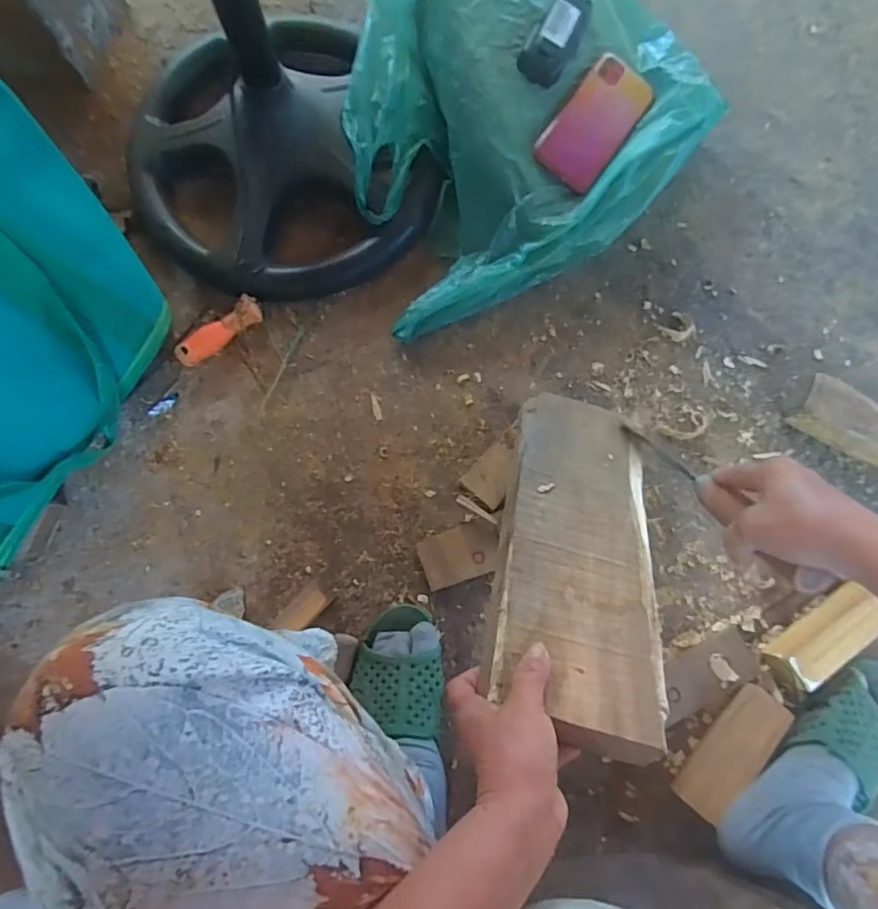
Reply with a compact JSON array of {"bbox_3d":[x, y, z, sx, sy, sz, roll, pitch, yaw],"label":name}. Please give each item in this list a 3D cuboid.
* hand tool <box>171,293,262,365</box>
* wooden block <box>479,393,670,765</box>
[{"bbox_3d":[-0.255,-0.142,0.651,0.107,0.024,0.031,-38,80,-10],"label":"hand tool"},{"bbox_3d":[0.121,0.072,0.498,0.136,0.028,0.338,10,47,1],"label":"wooden block"}]

